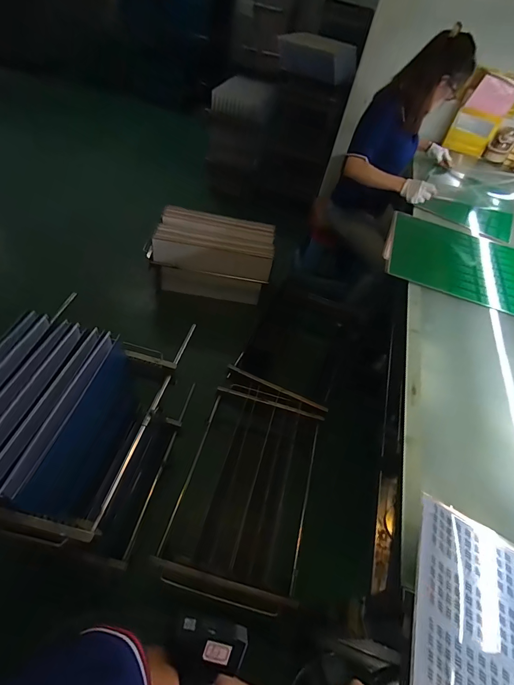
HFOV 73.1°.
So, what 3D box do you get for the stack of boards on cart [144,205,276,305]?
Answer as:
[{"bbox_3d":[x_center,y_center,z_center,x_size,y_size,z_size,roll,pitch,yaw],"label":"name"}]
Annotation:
[{"bbox_3d":[-0.228,-0.493,1.846,0.619,0.326,0.379,8,49,-5],"label":"stack of boards on cart"}]

